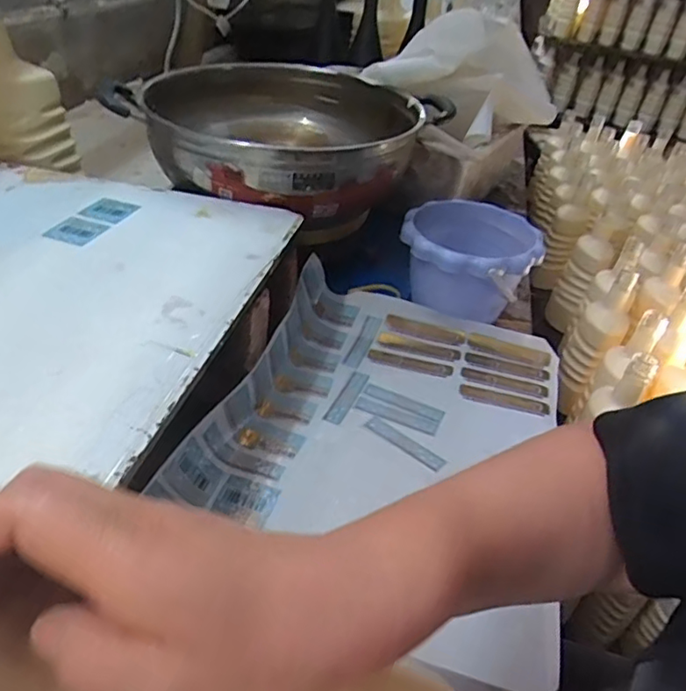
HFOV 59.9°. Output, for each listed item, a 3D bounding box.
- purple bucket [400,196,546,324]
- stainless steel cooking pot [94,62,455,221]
[{"bbox_3d":[0.148,-0.094,0.728,0.154,0.117,0.165,5,39,-4],"label":"purple bucket"},{"bbox_3d":[-0.101,-0.270,0.761,0.387,0.104,0.322,23,39,17],"label":"stainless steel cooking pot"}]

